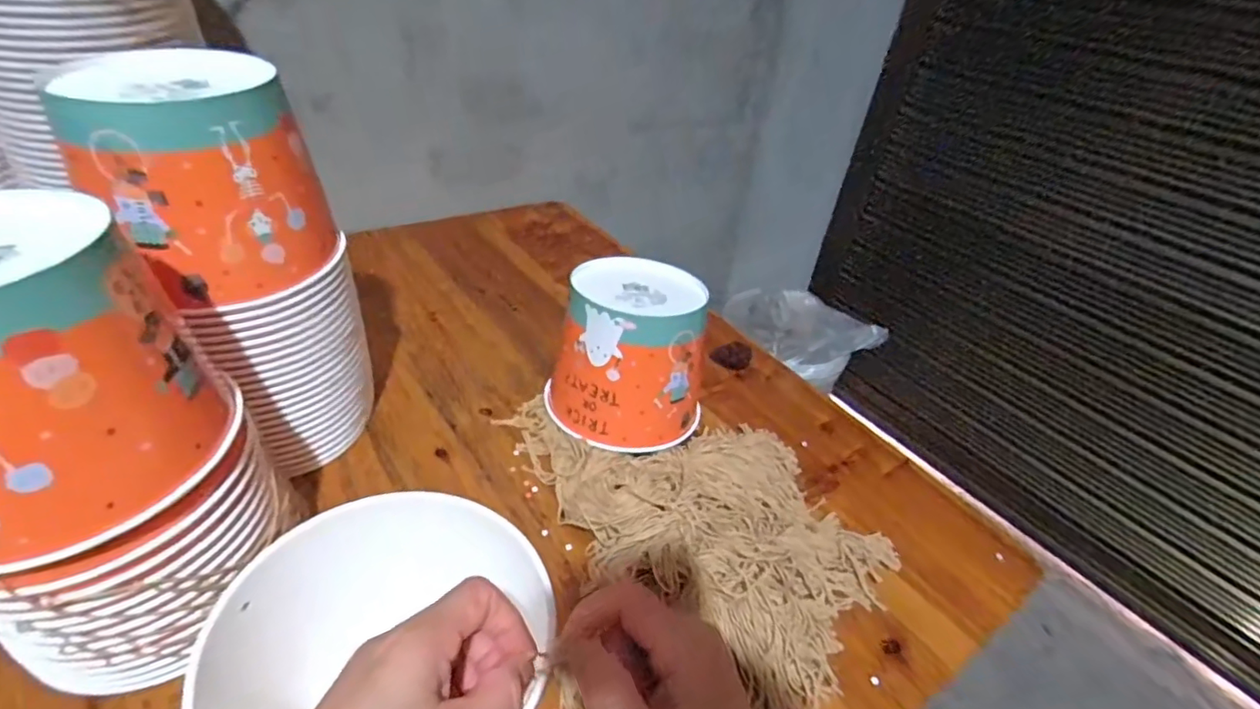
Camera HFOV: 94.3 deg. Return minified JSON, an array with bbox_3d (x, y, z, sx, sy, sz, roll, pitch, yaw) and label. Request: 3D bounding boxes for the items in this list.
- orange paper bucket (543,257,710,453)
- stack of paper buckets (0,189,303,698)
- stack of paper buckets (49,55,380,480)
[{"bbox_3d":[0.002,0.001,0.580,0.147,0.144,0.155,8,38,2],"label":"orange paper bucket"},{"bbox_3d":[-0.306,0.051,0.332,0.129,0.240,0.148,34,44,30],"label":"stack of paper buckets"},{"bbox_3d":[-0.301,-0.052,0.466,0.119,0.311,0.139,19,40,16],"label":"stack of paper buckets"}]

